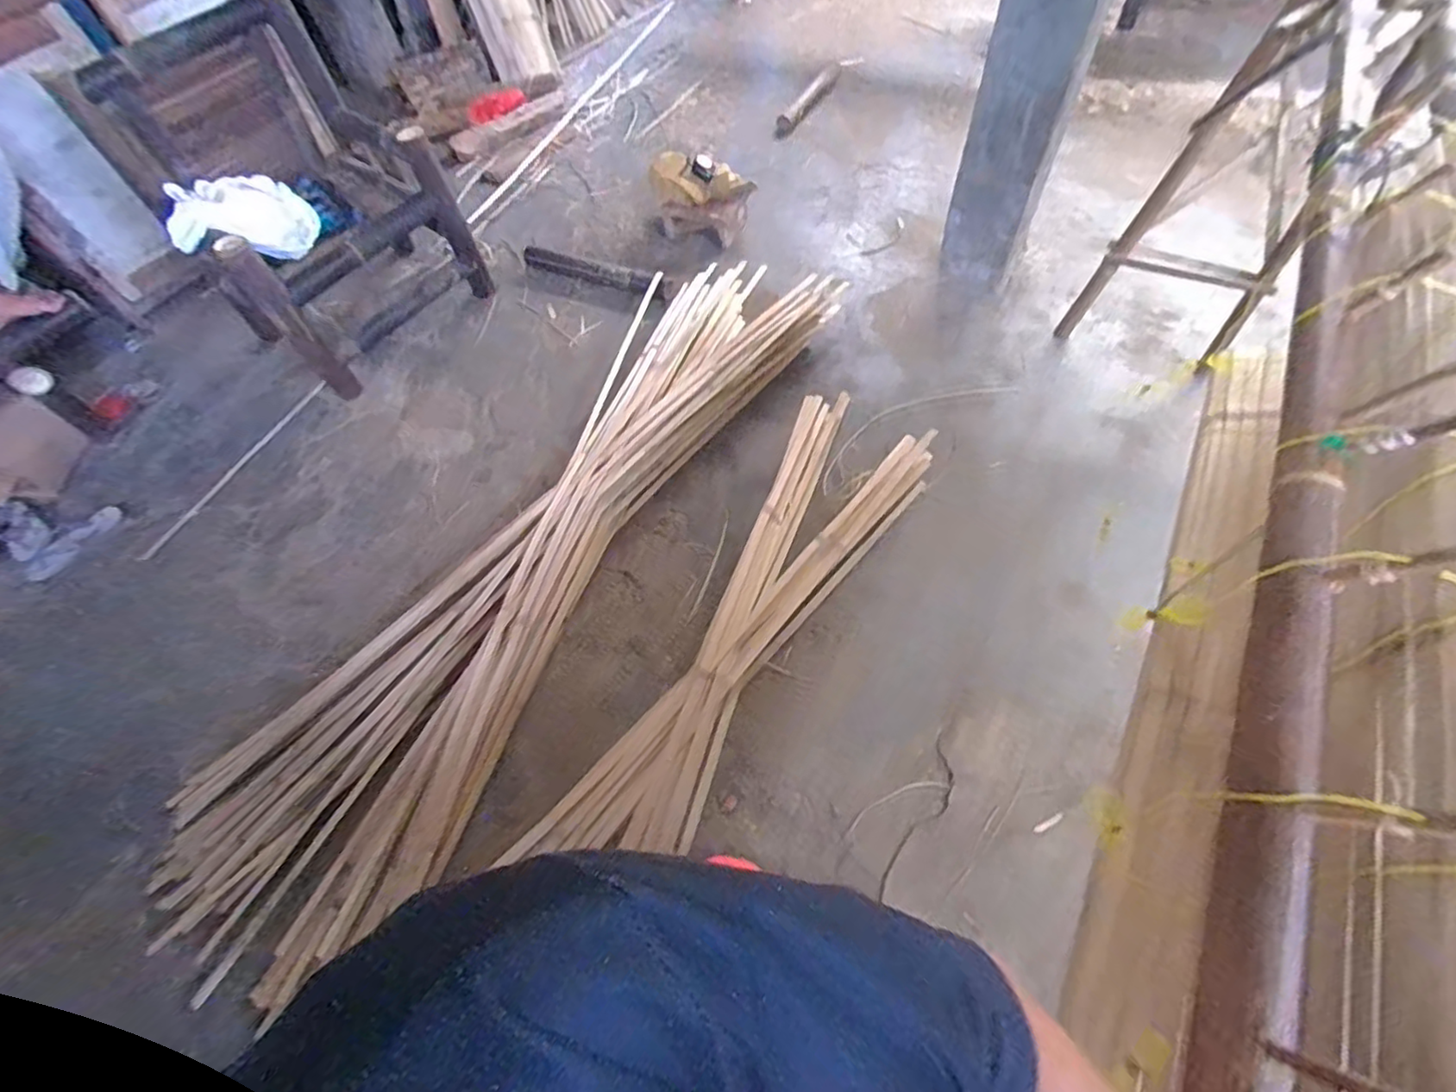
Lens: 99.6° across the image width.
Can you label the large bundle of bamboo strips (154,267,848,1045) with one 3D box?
[{"bbox_3d":[-0.409,-0.065,1.557,0.591,0.121,2.050,30,67,19],"label":"large bundle of bamboo strips"}]

